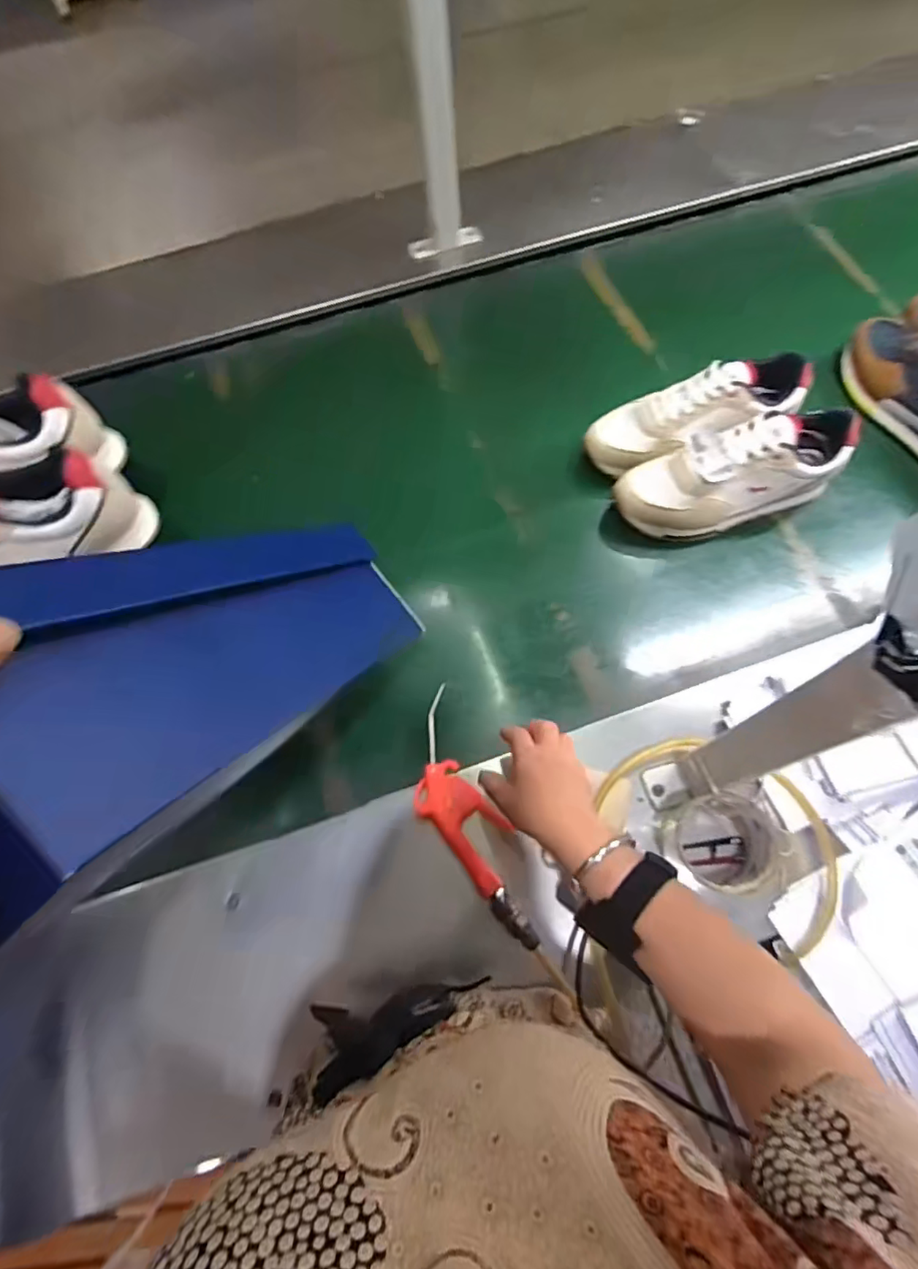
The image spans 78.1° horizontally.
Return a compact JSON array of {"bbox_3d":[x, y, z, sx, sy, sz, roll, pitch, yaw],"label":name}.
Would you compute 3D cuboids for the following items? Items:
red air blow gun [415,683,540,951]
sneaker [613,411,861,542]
[{"bbox_3d":[0.004,0.179,0.561,0.072,0.028,0.252,-23,67,-9],"label":"red air blow gun"},{"bbox_3d":[0.334,-0.199,0.691,0.271,0.120,0.094,-16,62,-5],"label":"sneaker"}]

